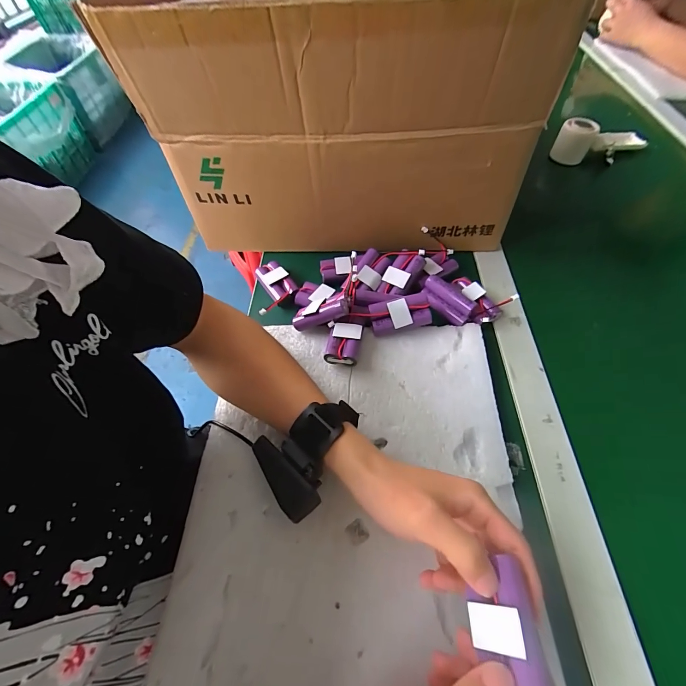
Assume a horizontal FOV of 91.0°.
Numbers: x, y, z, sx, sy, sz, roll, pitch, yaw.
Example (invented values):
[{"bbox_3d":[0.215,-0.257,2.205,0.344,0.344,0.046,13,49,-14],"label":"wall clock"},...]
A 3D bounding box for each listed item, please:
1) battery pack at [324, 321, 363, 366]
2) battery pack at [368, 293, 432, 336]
[{"bbox_3d":[0.002,0.001,0.368,0.034,0.021,0.053,8,57,7],"label":"battery pack"},{"bbox_3d":[0.065,-0.032,0.380,0.065,0.020,0.037,-7,88,8],"label":"battery pack"}]

